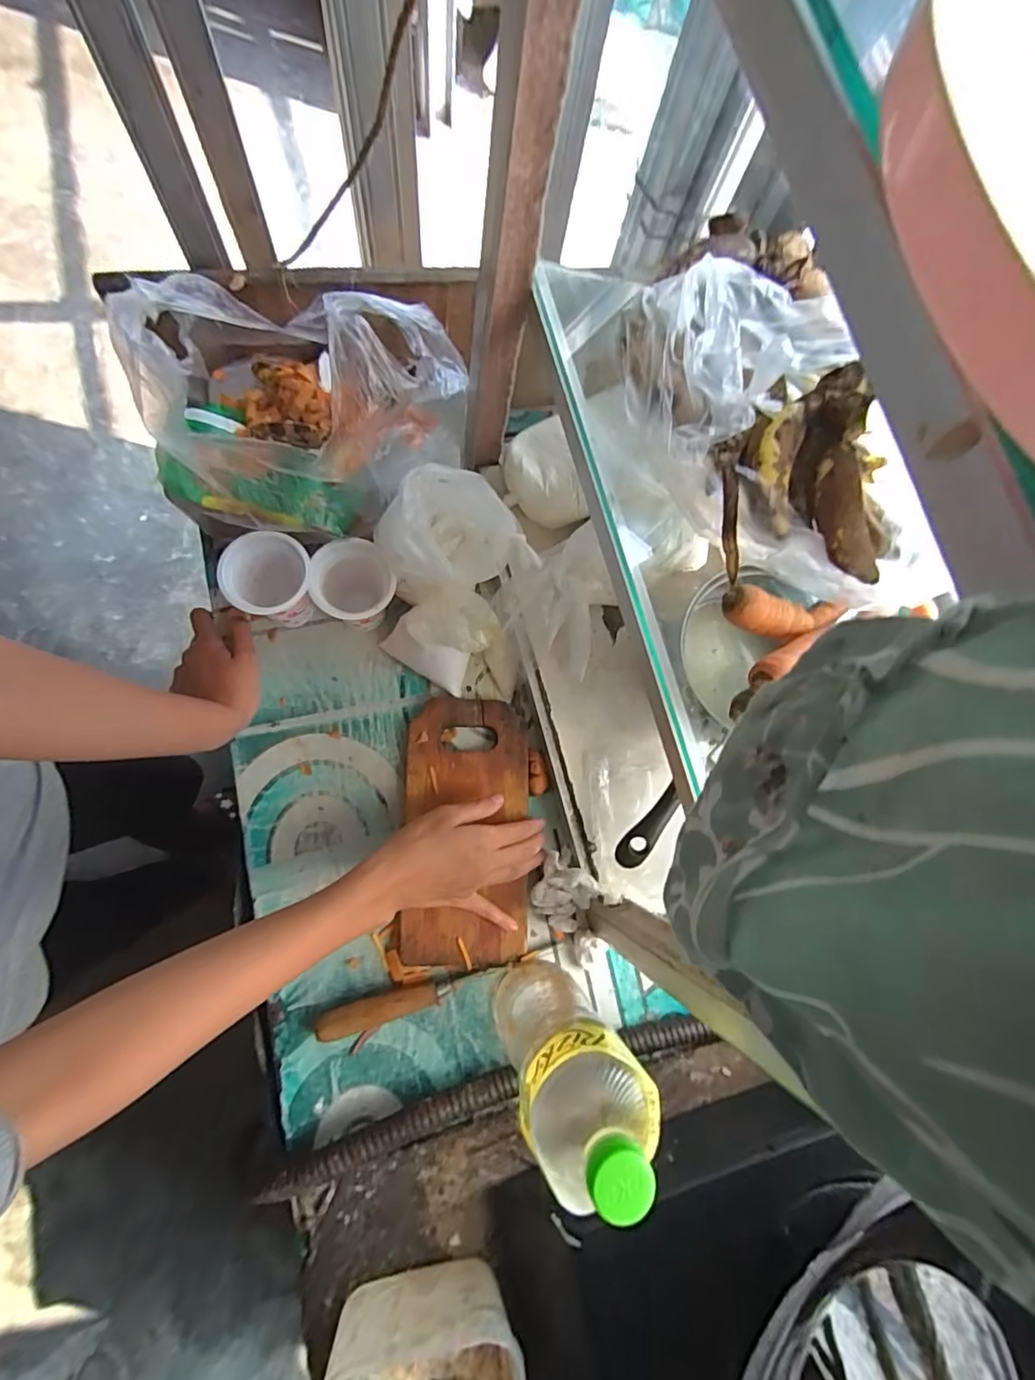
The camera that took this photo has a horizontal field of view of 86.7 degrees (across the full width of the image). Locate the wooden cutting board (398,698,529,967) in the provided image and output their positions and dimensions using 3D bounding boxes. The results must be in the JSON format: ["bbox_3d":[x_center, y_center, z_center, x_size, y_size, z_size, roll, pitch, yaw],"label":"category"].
[{"bbox_3d":[-0.046,0.125,0.499,0.110,0.019,0.232,0,79,-1],"label":"wooden cutting board"}]

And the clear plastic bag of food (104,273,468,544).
[{"bbox_3d":[-0.159,-0.221,0.410,0.230,0.150,0.157,-6,79,-9],"label":"clear plastic bag of food"}]

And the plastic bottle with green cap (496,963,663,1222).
[{"bbox_3d":[0.030,0.250,0.366,0.085,0.223,0.075,43,76,3],"label":"plastic bottle with green cap"}]

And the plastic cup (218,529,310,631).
[{"bbox_3d":[-0.209,-0.091,0.483,0.069,0.086,0.066,2,78,-7],"label":"plastic cup"}]

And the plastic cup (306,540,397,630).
[{"bbox_3d":[-0.142,-0.090,0.495,0.069,0.084,0.056,-17,81,-11],"label":"plastic cup"}]

